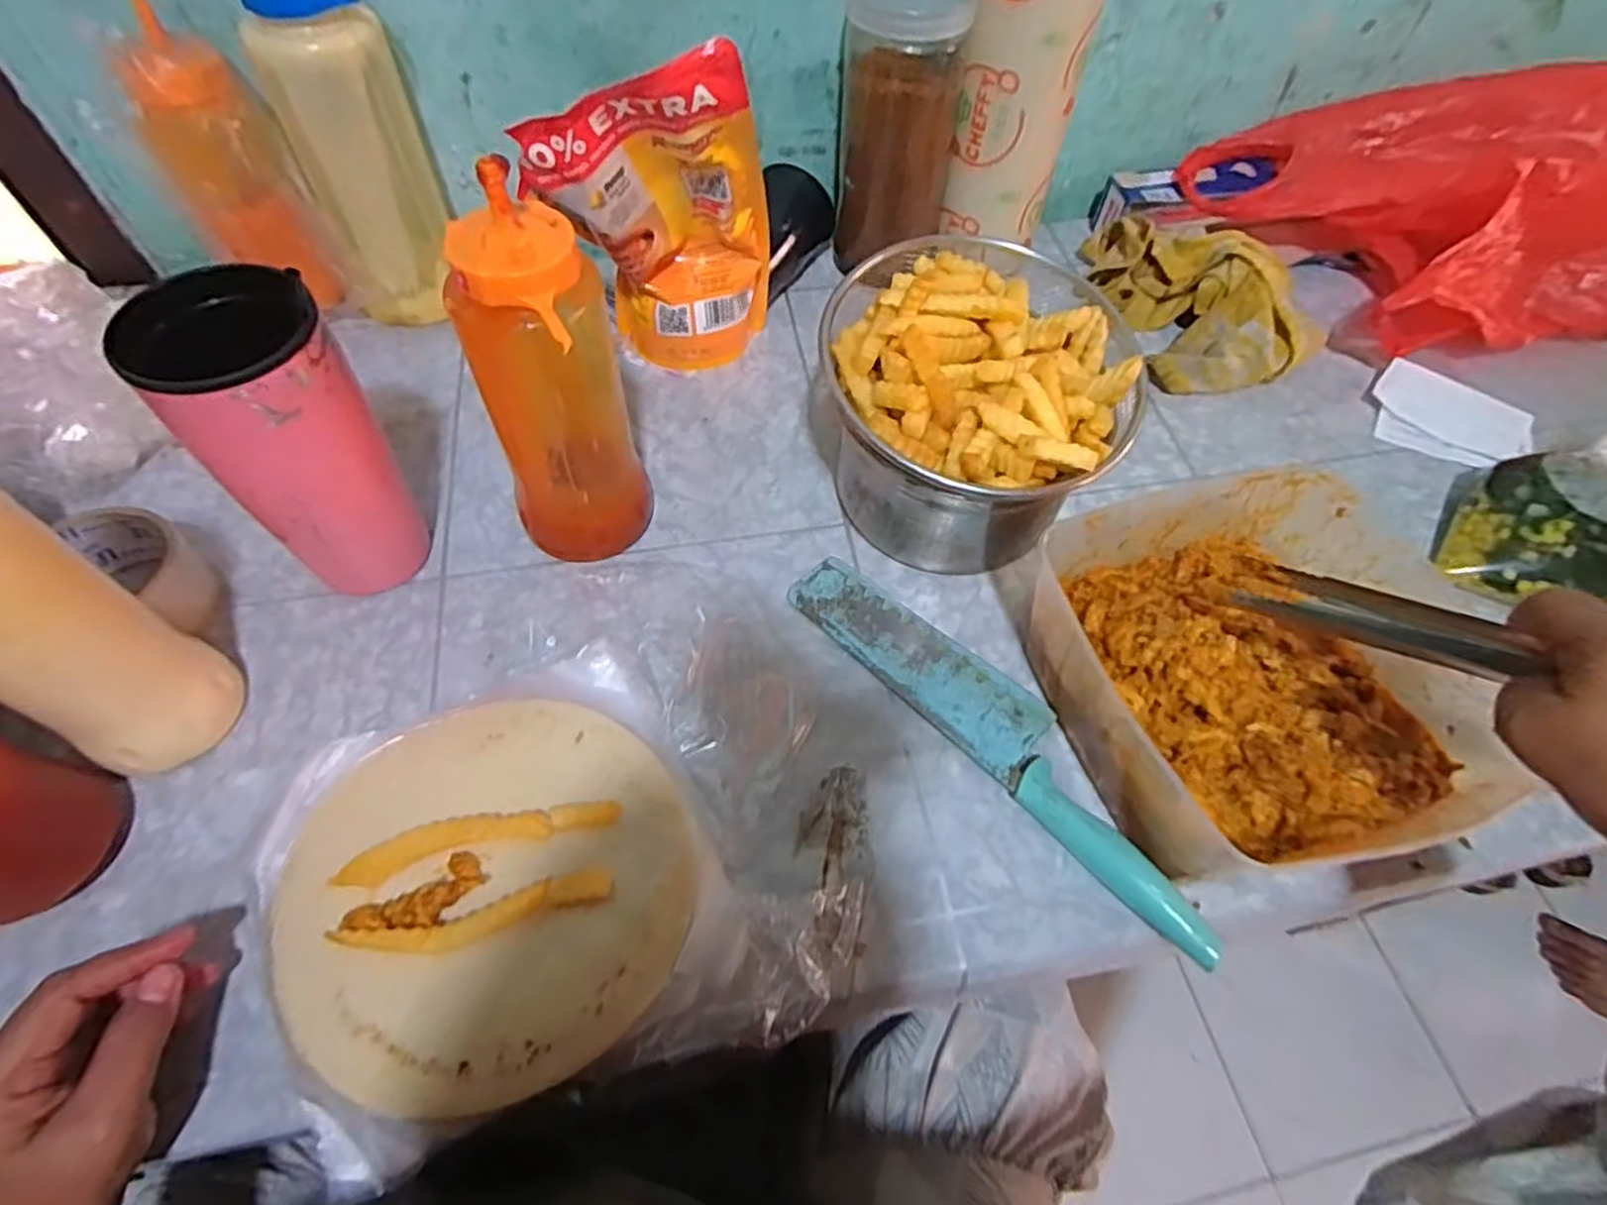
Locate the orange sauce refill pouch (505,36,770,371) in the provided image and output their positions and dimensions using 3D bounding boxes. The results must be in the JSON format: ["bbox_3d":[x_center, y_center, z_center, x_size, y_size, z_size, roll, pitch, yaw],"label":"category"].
[{"bbox_3d":[-0.095,-0.246,0.511,0.139,0.227,0.091,0,58,-2],"label":"orange sauce refill pouch"}]

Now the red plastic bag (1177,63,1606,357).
[{"bbox_3d":[0.546,-0.339,0.642,0.381,0.145,0.253,-8,59,-8],"label":"red plastic bag"}]

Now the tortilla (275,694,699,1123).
[{"bbox_3d":[-0.155,0.136,0.371,0.194,0.020,0.184,2,56,-4],"label":"tortilla"}]

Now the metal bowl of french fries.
[{"bbox_3d":[0.107,-0.112,0.486,0.172,0.139,0.160,1,58,-1],"label":"metal bowl of french fries"}]

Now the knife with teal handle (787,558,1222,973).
[{"bbox_3d":[0.112,0.068,0.441,0.059,0.023,0.298,-38,66,-23],"label":"knife with teal handle"}]

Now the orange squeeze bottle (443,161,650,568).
[{"bbox_3d":[-0.138,-0.110,0.432,0.069,0.217,0.066,15,58,7],"label":"orange squeeze bottle"}]

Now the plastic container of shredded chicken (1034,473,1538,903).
[{"bbox_3d":[0.256,0.042,0.424,0.211,0.091,0.207,-12,59,-10],"label":"plastic container of shredded chicken"}]

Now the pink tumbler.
[{"bbox_3d":[-0.276,-0.085,0.418,0.078,0.199,0.082,-36,66,-22],"label":"pink tumbler"}]

